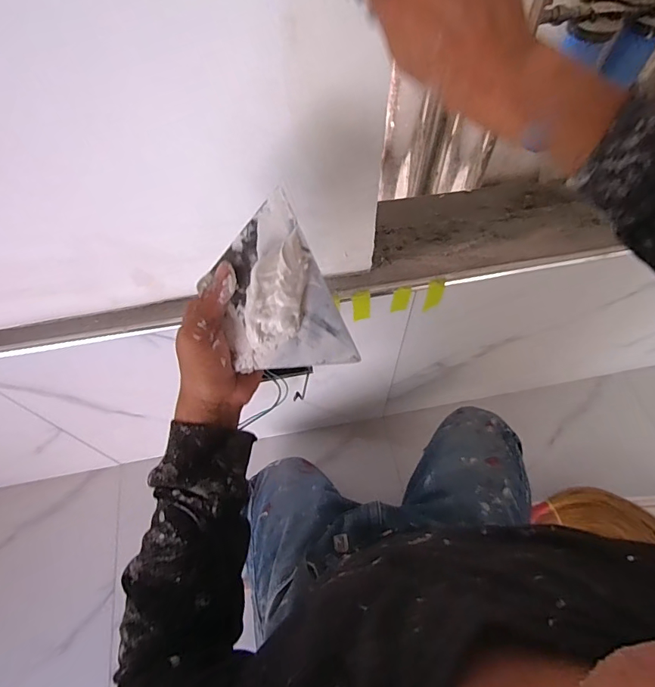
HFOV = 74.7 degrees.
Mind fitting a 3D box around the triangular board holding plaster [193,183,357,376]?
[{"bbox_3d":[-0.048,-0.034,0.335,0.094,0.023,0.135,-24,92,16],"label":"triangular board holding plaster"}]

